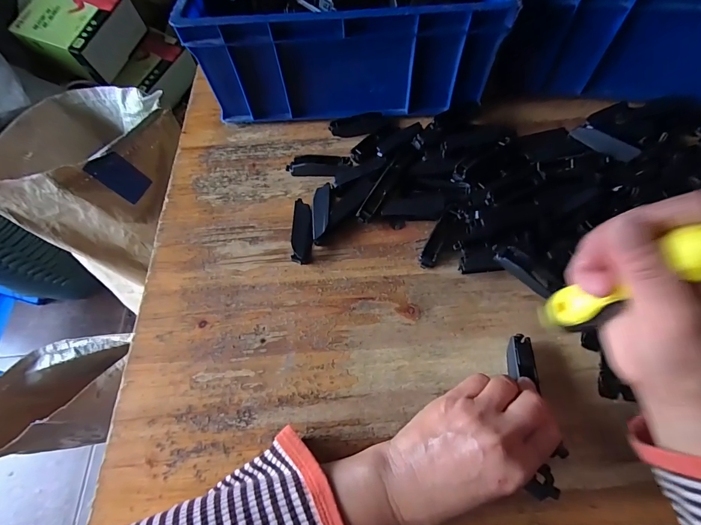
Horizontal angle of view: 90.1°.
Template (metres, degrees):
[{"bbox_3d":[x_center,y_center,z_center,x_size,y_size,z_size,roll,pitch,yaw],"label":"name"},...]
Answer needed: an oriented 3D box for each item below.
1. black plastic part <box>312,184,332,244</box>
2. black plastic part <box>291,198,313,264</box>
[{"bbox_3d":[-0.030,-0.051,0.371,0.019,0.018,0.068,-1,62,3],"label":"black plastic part"},{"bbox_3d":[-0.048,-0.031,0.361,0.020,0.018,0.072,-1,62,3],"label":"black plastic part"}]

